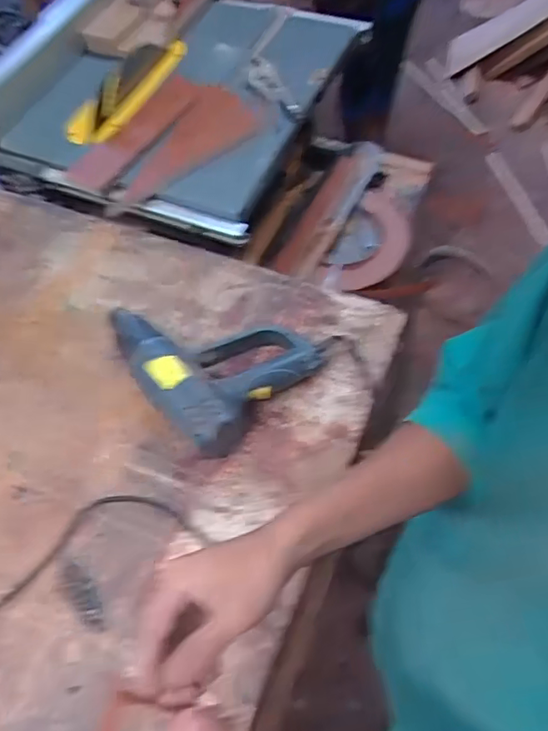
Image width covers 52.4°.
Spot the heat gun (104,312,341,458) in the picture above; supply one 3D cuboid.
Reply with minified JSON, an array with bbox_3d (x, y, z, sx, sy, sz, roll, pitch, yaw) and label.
[{"bbox_3d":[-0.090,-0.023,0.737,0.253,0.075,0.207,39,71,23],"label":"heat gun"}]

